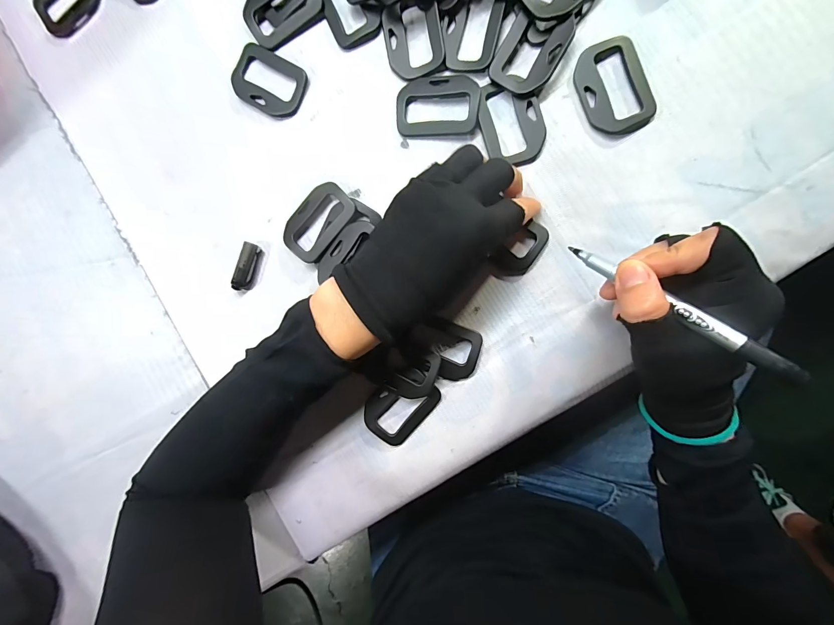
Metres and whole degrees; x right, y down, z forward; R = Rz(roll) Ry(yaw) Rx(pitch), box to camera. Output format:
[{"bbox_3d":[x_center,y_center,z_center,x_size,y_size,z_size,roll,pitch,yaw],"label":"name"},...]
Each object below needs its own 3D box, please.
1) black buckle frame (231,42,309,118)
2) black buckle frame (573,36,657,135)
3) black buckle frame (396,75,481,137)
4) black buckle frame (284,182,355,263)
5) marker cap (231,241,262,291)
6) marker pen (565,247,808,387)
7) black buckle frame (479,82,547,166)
[{"bbox_3d":[-0.117,-0.182,0.280,0.062,0.004,0.043,30,97,7],"label":"black buckle frame"},{"bbox_3d":[0.134,-0.152,0.240,0.042,0.006,0.062,-20,89,9],"label":"black buckle frame"},{"bbox_3d":[0.015,-0.152,0.258,0.060,0.008,0.041,3,93,9],"label":"black buckle frame"},{"bbox_3d":[-0.077,-0.071,0.275,0.044,0.010,0.061,39,98,5],"label":"black buckle frame"},{"bbox_3d":[-0.138,-0.037,0.287,0.015,0.008,0.039,18,95,8],"label":"marker cap"},{"bbox_3d":[0.136,-0.005,0.190,0.121,0.007,0.009,42,99,32],"label":"marker pen"},{"bbox_3d":[0.068,-0.135,0.252,0.042,0.005,0.057,-9,91,9],"label":"black buckle frame"}]

